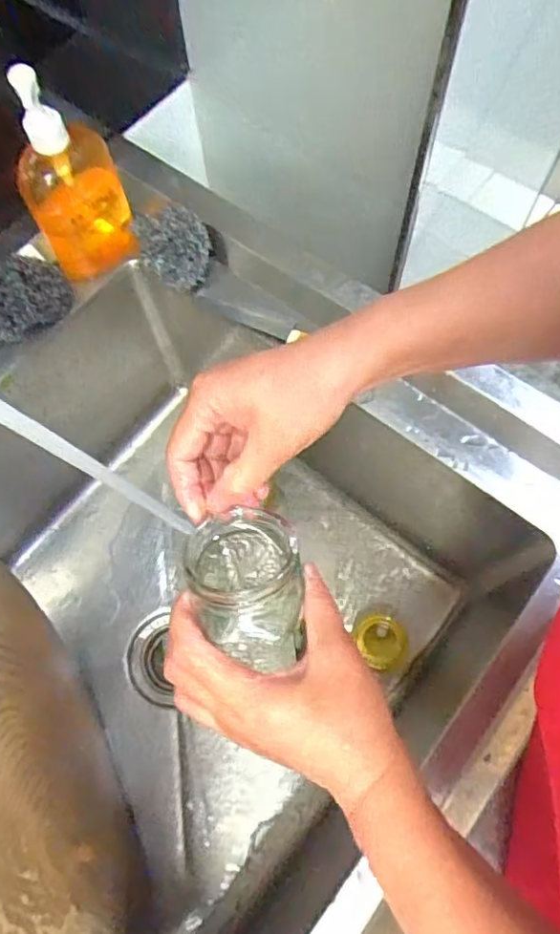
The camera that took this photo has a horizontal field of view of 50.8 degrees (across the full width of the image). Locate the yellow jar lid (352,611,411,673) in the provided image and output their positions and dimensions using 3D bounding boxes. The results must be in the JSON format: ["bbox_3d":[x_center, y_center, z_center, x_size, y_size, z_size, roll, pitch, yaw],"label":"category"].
[{"bbox_3d":[0.124,0.214,0.719,0.063,0.023,0.063,-1,69,2],"label":"yellow jar lid"}]

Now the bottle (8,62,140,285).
[{"bbox_3d":[-0.194,-0.265,0.542,0.084,0.190,0.076,-18,70,-5],"label":"bottle"}]

